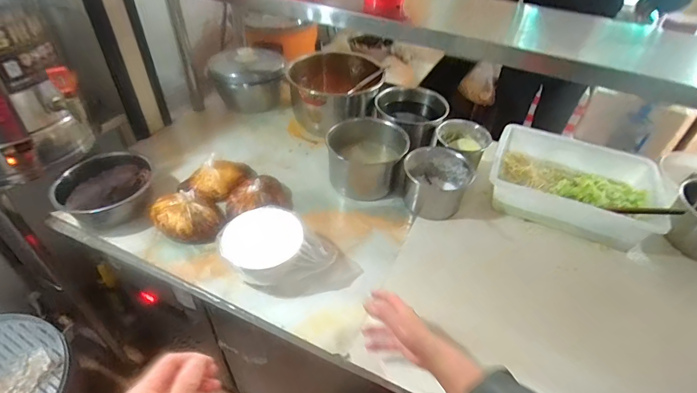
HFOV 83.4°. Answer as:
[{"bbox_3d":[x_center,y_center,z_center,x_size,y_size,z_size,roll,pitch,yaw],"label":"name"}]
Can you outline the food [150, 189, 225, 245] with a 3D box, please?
[{"bbox_3d":[-0.353,0.048,0.860,0.136,0.070,0.136,-22,49,-19],"label":"food"}]

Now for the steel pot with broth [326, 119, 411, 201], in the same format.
[{"bbox_3d":[0.047,-0.097,0.977,0.161,0.146,0.162,-1,45,1],"label":"steel pot with broth"}]

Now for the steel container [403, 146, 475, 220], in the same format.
[{"bbox_3d":[0.209,-0.034,0.942,0.151,0.103,0.136,17,48,17],"label":"steel container"}]

